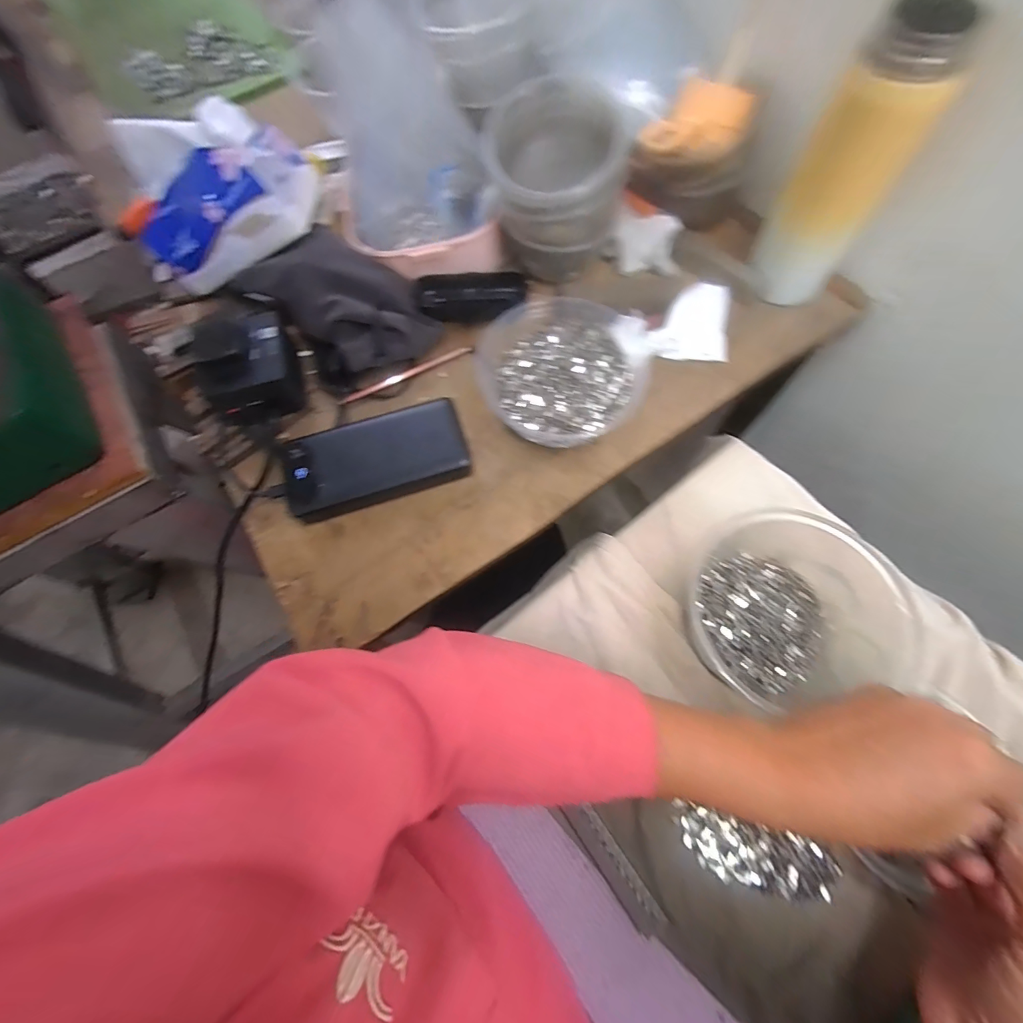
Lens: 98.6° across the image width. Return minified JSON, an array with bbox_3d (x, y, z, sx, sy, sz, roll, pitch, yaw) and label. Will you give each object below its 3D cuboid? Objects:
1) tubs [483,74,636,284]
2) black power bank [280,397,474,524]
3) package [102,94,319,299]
[{"bbox_3d":[0.045,-0.305,0.409,0.118,0.113,0.111,9,70,7],"label":"tubs"},{"bbox_3d":[-0.115,-0.045,0.379,0.152,0.030,0.072,-18,69,-3],"label":"black power bank"},{"bbox_3d":[-0.267,-0.285,0.388,0.150,0.114,0.094,-14,57,19],"label":"package"}]

